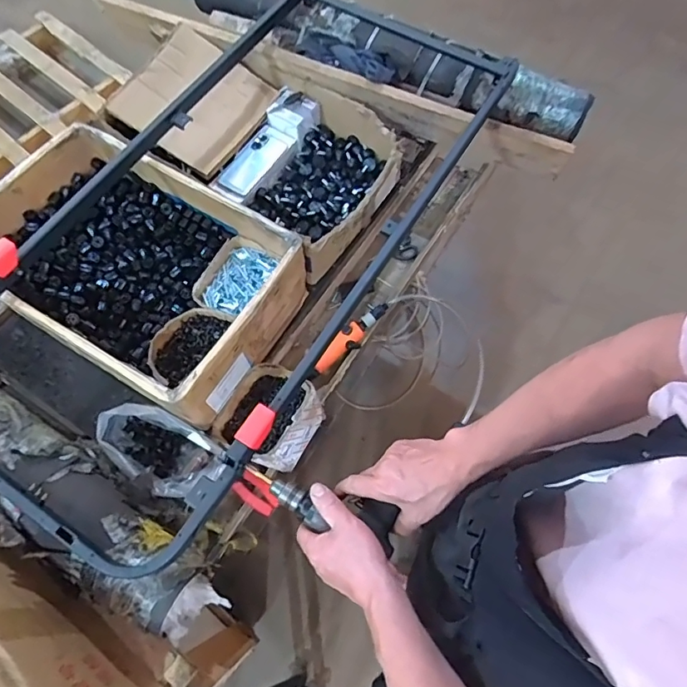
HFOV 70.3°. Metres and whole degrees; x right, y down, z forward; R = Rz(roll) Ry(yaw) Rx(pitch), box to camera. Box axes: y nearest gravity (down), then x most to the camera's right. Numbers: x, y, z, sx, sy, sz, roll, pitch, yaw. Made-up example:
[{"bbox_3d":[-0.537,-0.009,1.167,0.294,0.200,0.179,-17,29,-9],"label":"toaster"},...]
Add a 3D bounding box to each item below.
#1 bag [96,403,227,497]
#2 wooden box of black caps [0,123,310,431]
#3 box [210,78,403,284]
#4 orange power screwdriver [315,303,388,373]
[{"bbox_3d":[-0.305,0.174,0.807,0.202,0.121,0.108,27,70,11],"label":"bag"},{"bbox_3d":[-0.374,-0.137,0.878,0.533,0.139,0.353,30,70,12],"label":"wooden box of black caps"},{"bbox_3d":[-0.074,-0.346,0.995,0.334,0.112,0.328,40,73,15],"label":"box"},{"bbox_3d":[0.013,-0.010,0.937,0.181,0.032,0.043,-44,72,8],"label":"orange power screwdriver"}]

